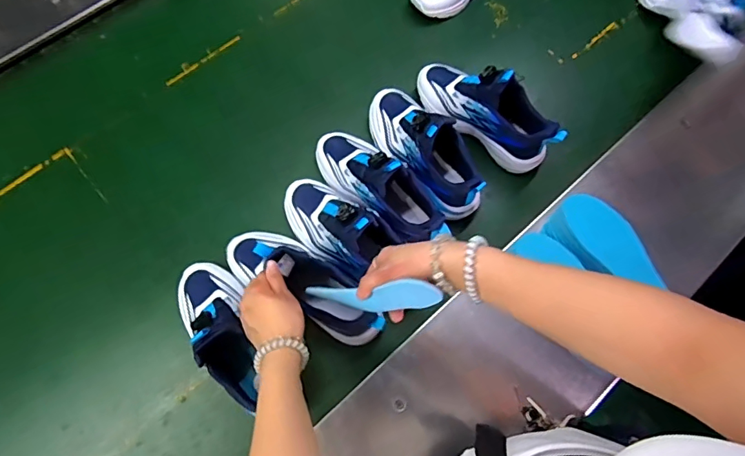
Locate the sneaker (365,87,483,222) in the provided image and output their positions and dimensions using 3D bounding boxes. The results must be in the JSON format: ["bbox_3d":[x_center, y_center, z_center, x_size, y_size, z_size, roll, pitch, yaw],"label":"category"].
[{"bbox_3d":[0.080,-0.133,0.711,0.090,0.127,0.243,-34,75,-12],"label":"sneaker"}]

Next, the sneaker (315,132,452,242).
[{"bbox_3d":[0.012,-0.066,0.718,0.250,0.151,0.097,36,75,10],"label":"sneaker"}]

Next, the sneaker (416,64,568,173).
[{"bbox_3d":[0.178,-0.196,0.730,0.243,0.123,0.074,37,74,11],"label":"sneaker"}]

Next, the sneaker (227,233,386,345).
[{"bbox_3d":[-0.097,0.067,0.638,0.245,0.130,0.083,28,75,11],"label":"sneaker"}]

